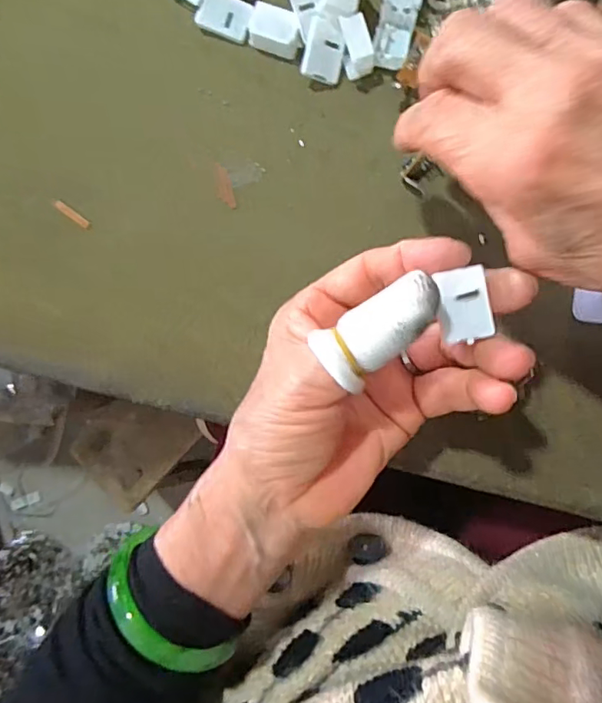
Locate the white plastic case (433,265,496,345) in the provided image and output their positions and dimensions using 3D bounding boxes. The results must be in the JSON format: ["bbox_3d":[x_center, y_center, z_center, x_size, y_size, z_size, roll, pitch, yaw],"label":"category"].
[{"bbox_3d":[0.060,-0.018,0.198,0.018,0.004,0.026,-12,82,4],"label":"white plastic case"}]

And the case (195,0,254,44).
[{"bbox_3d":[-0.039,-0.175,0.279,0.027,0.007,0.020,25,91,3],"label":"case"}]

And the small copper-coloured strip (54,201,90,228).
[{"bbox_3d":[-0.122,-0.073,0.282,0.021,0.004,0.004,36,92,3],"label":"small copper-coloured strip"}]

